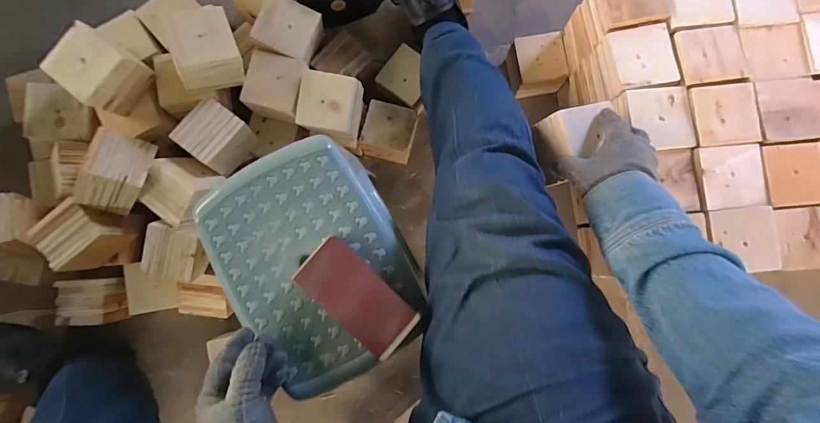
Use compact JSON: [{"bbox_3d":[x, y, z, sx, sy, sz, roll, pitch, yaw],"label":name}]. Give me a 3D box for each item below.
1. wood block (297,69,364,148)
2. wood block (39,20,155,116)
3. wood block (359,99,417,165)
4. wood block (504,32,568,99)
[{"bbox_3d":[-0.141,-0.183,0.726,0.099,0.102,0.099,9,85,1],"label":"wood block"},{"bbox_3d":[-0.504,-0.228,0.651,0.104,0.078,0.100,38,86,3],"label":"wood block"},{"bbox_3d":[-0.040,-0.155,0.798,0.094,0.076,0.097,14,85,2],"label":"wood block"},{"bbox_3d":[0.254,-0.286,0.795,0.100,0.077,0.105,-10,85,0],"label":"wood block"}]

